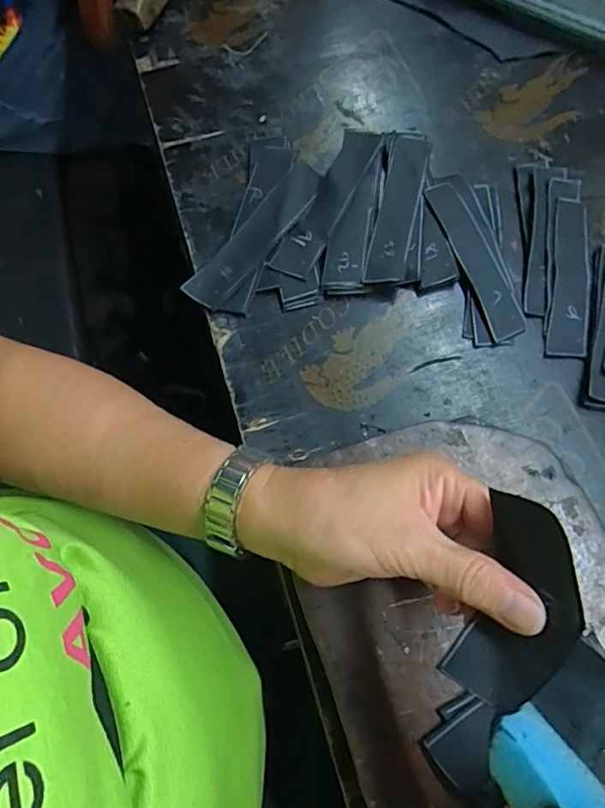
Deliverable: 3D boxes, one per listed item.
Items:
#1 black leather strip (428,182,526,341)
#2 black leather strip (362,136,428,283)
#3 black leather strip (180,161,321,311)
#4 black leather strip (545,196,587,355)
[{"bbox_3d":[0.120,-0.103,0.358,0.025,0.007,0.123,-20,75,-7],"label":"black leather strip"},{"bbox_3d":[0.068,-0.141,0.367,0.026,0.004,0.127,12,71,6],"label":"black leather strip"},{"bbox_3d":[-0.030,-0.120,0.365,0.031,0.009,0.133,36,76,11],"label":"black leather strip"},{"bbox_3d":[0.186,-0.090,0.357,0.025,0.004,0.121,9,72,3],"label":"black leather strip"}]

